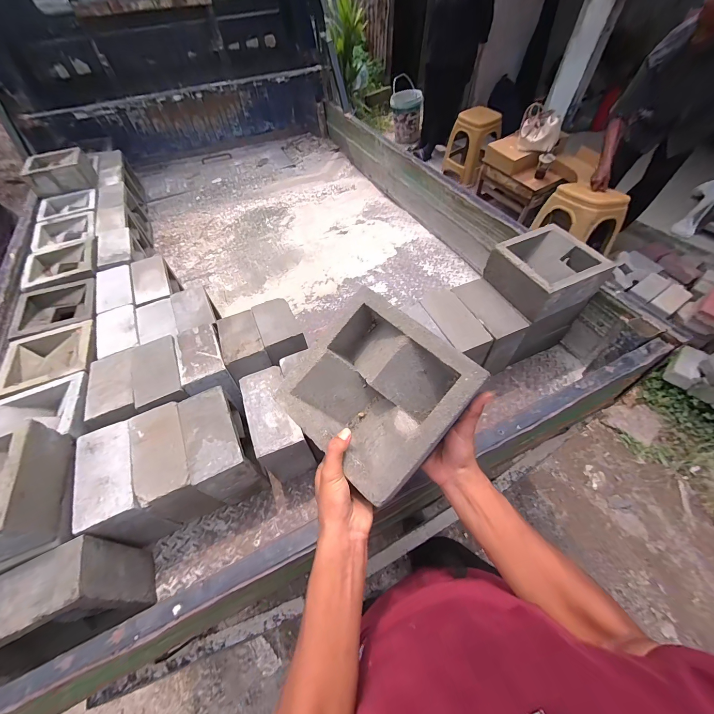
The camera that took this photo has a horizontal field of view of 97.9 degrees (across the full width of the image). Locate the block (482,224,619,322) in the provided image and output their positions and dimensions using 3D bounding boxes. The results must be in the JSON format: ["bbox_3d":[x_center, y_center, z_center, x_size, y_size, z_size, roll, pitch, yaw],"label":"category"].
[{"bbox_3d":[0.470,-0.225,0.796,0.193,0.104,0.221,-24,59,-13],"label":"block"}]

